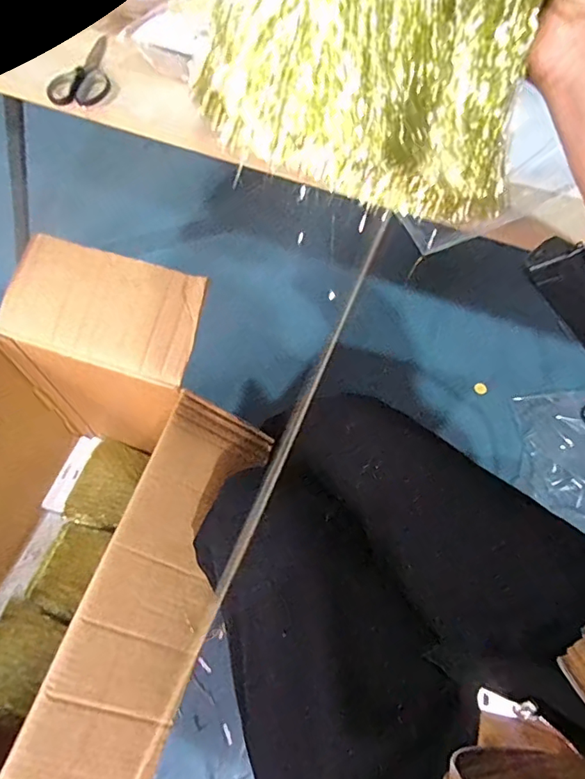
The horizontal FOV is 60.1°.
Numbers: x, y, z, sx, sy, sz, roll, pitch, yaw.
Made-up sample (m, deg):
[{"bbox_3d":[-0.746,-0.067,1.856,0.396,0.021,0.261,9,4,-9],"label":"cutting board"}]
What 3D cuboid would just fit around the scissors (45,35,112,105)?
[{"bbox_3d":[-0.241,-0.399,0.625,0.065,0.019,0.147,13,62,7],"label":"scissors"}]

